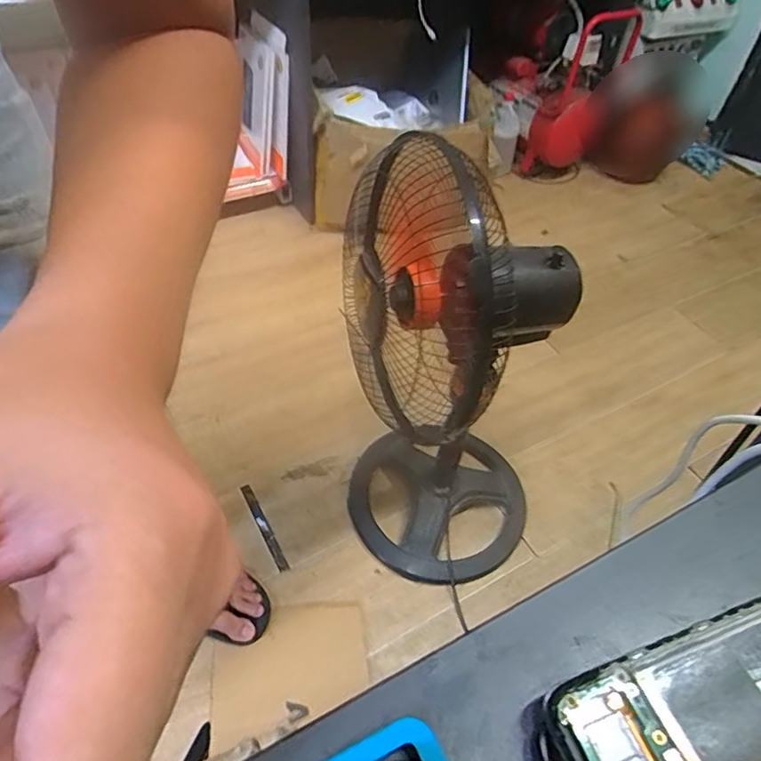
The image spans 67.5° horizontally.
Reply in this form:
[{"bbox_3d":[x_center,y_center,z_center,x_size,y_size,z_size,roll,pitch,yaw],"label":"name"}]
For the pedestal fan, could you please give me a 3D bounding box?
[{"bbox_3d":[0.117,-0.009,0.832,0.317,0.649,0.322,-22,53,-23],"label":"pedestal fan"}]

